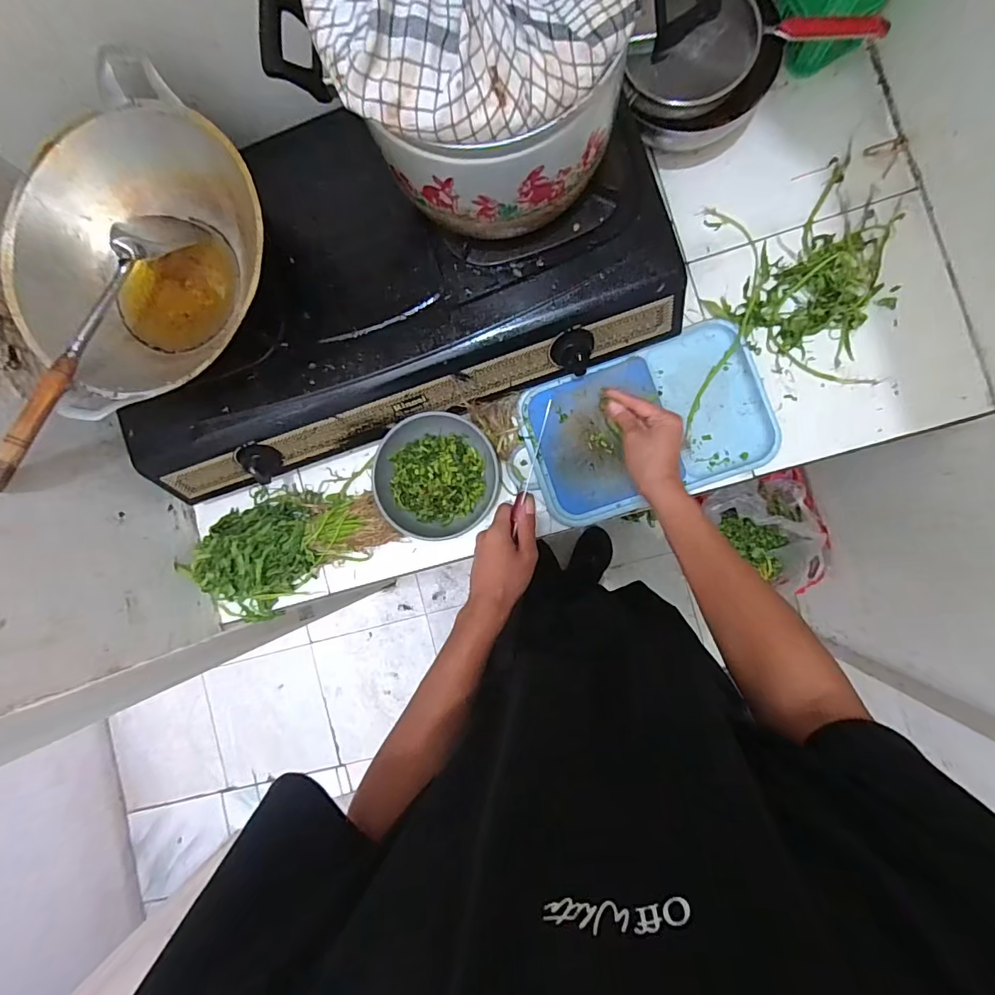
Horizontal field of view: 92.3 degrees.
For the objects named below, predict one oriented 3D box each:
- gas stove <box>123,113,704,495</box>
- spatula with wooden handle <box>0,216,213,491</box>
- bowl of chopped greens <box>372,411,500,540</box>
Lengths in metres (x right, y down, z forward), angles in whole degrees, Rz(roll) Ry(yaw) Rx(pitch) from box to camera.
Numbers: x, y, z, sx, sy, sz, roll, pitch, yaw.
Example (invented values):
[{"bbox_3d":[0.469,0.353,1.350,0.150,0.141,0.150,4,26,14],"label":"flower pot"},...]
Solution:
[{"bbox_3d":[-0.145,-0.251,0.592,0.665,0.138,0.319,-19,87,6],"label":"gas stove"},{"bbox_3d":[-0.423,-0.167,0.489,0.068,0.051,0.344,19,75,7],"label":"spatula with wooden handle"},{"bbox_3d":[-0.077,-0.028,0.622,0.148,0.054,0.157,0,89,6],"label":"bowl of chopped greens"}]

